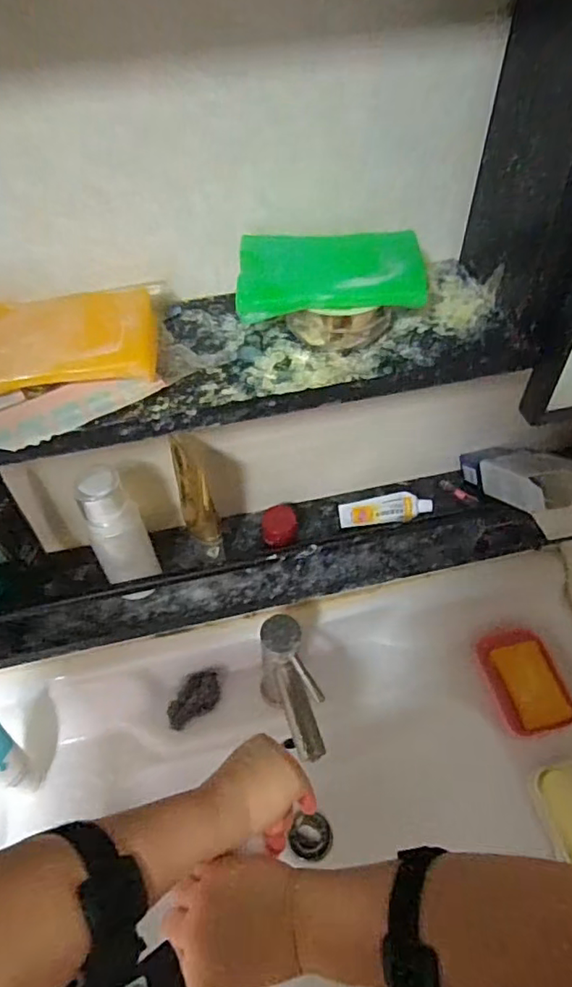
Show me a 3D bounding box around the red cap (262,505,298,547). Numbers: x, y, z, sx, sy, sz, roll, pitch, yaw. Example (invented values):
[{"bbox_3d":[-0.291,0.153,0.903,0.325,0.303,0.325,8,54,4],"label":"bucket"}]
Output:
[{"bbox_3d":[-0.006,0.029,0.530,0.032,0.019,0.032,-1,52,1],"label":"red cap"}]

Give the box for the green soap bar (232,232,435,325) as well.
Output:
[{"bbox_3d":[0.024,-0.126,0.325,0.102,0.017,0.060,-4,52,-2],"label":"green soap bar"}]

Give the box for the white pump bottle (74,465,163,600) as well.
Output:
[{"bbox_3d":[-0.131,0.035,0.455,0.041,0.132,0.032,-16,53,-11],"label":"white pump bottle"}]

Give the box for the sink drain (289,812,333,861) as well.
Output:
[{"bbox_3d":[0.034,0.454,0.762,0.053,0.021,0.052,8,52,7],"label":"sink drain"}]

